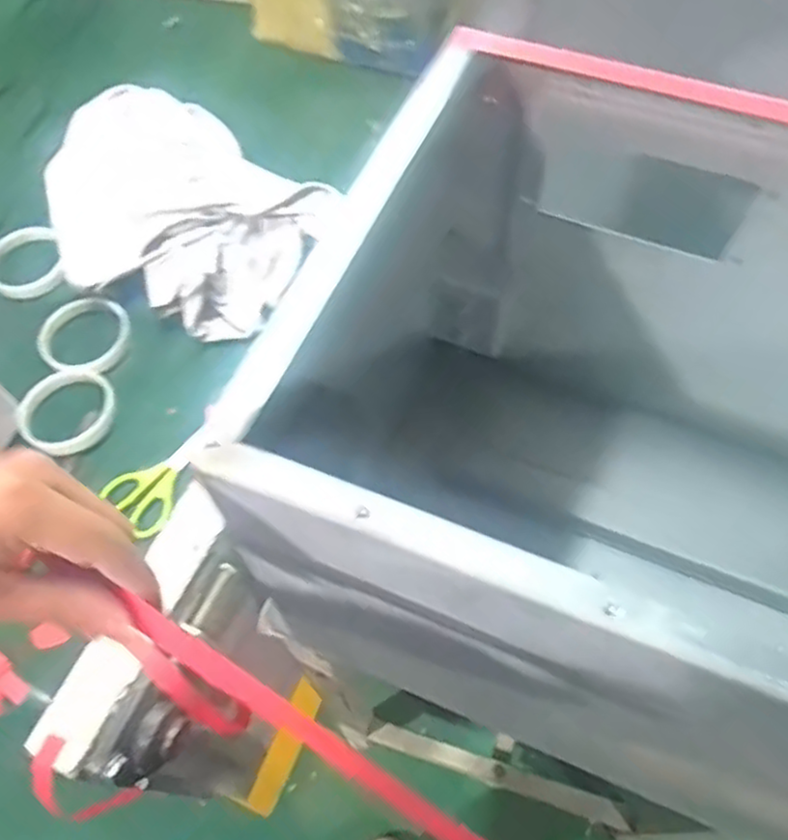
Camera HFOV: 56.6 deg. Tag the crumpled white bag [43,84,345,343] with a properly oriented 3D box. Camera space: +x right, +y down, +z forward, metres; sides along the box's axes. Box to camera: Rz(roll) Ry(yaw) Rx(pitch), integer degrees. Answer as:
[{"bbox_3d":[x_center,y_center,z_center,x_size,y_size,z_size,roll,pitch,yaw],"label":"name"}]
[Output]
[{"bbox_3d":[-0.233,-0.231,0.776,0.329,0.056,0.262,23,65,15],"label":"crumpled white bag"}]

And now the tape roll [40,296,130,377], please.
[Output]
[{"bbox_3d":[-0.301,-0.082,0.710,0.084,0.022,0.084,-1,61,3],"label":"tape roll"}]

